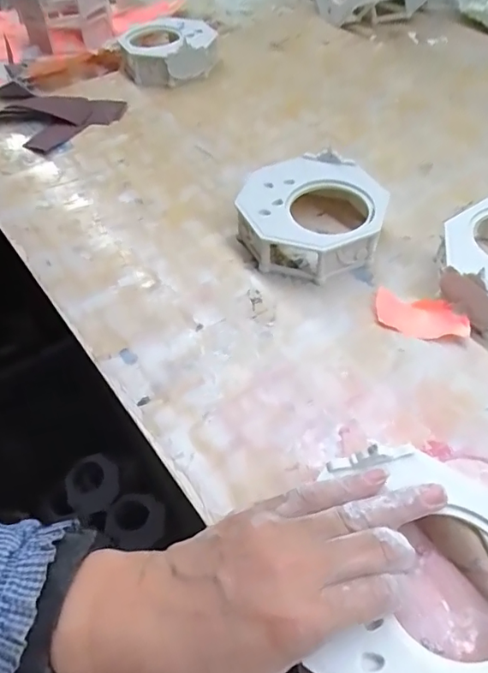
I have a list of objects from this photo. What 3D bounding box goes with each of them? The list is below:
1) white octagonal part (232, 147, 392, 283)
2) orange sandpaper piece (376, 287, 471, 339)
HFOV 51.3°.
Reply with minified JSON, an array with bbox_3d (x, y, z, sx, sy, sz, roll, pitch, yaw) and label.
[{"bbox_3d":[0.056,-0.101,0.421,0.112,0.041,0.113,14,53,14],"label":"white octagonal part"},{"bbox_3d":[0.127,-0.014,0.365,0.064,0.009,0.032,10,52,12],"label":"orange sandpaper piece"}]

